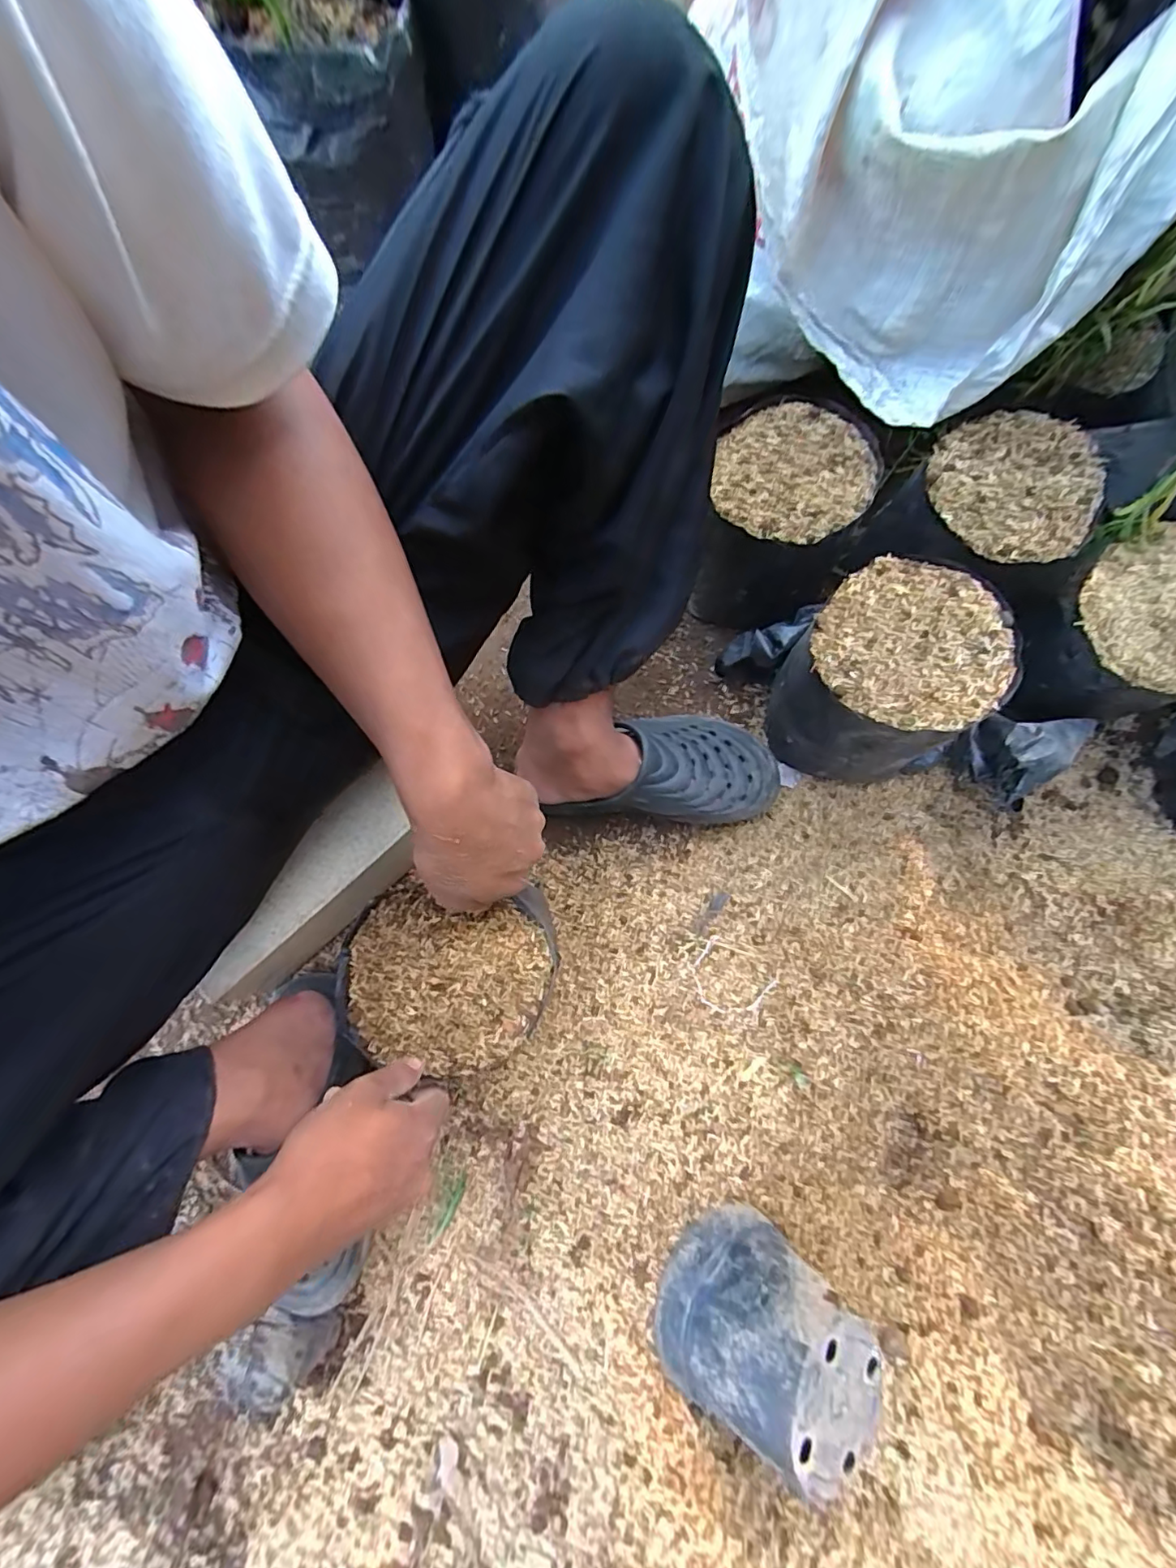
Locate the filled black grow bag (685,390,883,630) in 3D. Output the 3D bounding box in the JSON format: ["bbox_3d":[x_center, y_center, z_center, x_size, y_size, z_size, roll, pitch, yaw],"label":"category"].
[{"bbox_3d":[0.194,-0.264,0.574,0.145,0.141,0.182,12,74,4],"label":"filled black grow bag"}]

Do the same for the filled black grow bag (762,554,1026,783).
[{"bbox_3d":[0.273,-0.093,0.523,0.162,0.158,0.153,-40,77,-10],"label":"filled black grow bag"}]

